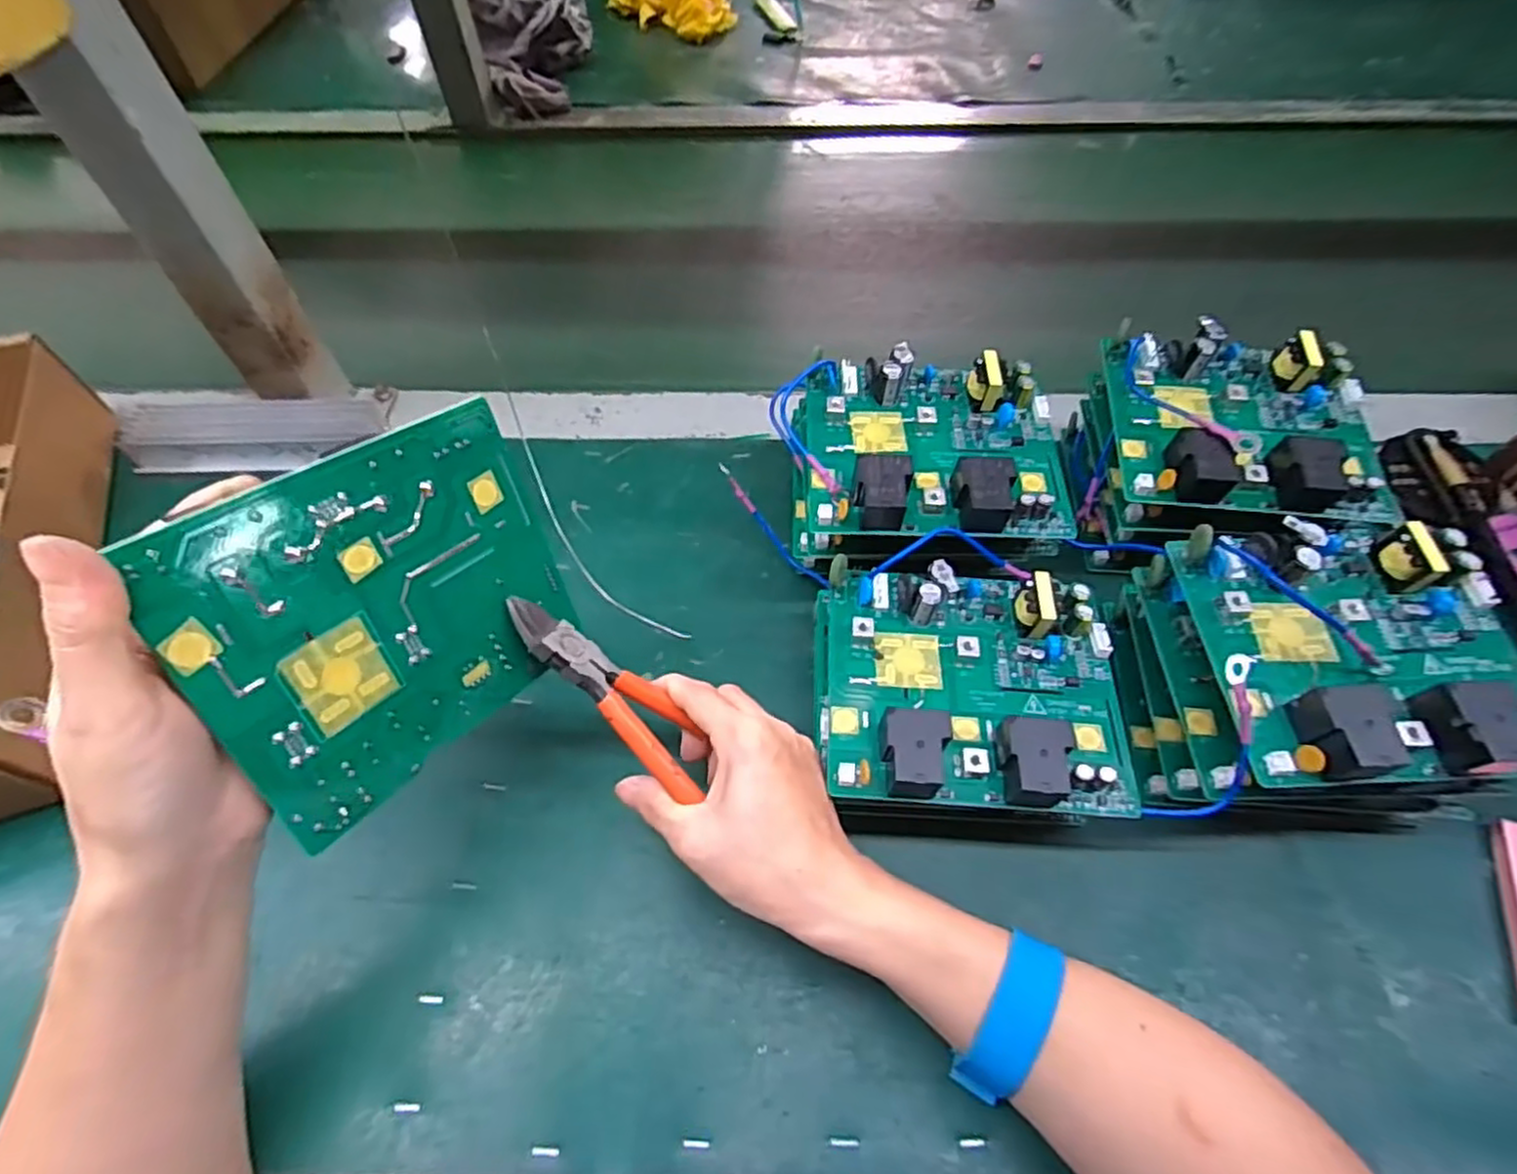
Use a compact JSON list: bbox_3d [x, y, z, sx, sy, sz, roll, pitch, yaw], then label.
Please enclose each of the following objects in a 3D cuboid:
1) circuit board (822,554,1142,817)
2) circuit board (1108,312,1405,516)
[{"bbox_3d":[0.097,0.040,0.316,0.130,0.025,0.109,2,56,2],"label":"circuit board"},{"bbox_3d":[0.256,-0.086,0.375,0.132,0.040,0.115,6,56,5],"label":"circuit board"}]

